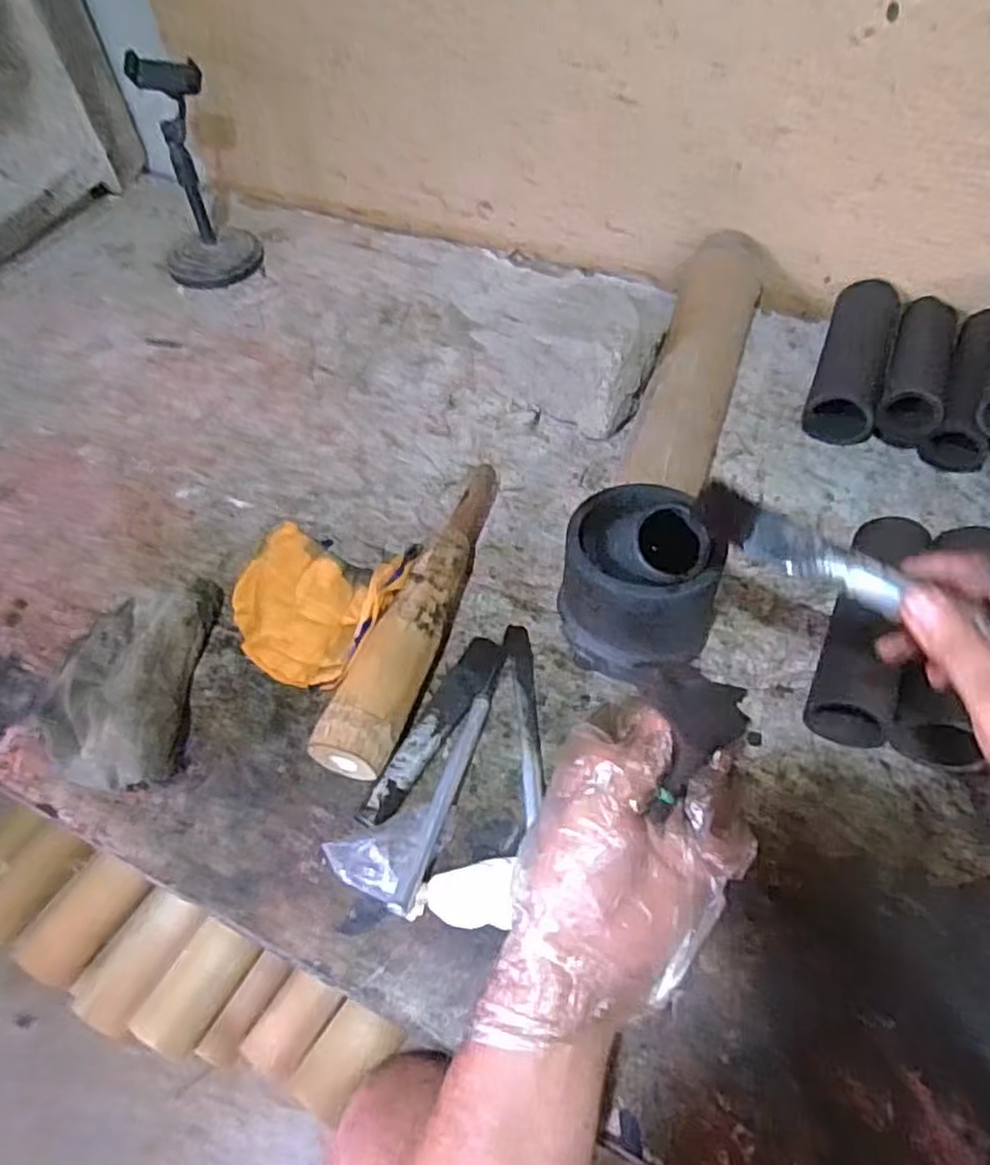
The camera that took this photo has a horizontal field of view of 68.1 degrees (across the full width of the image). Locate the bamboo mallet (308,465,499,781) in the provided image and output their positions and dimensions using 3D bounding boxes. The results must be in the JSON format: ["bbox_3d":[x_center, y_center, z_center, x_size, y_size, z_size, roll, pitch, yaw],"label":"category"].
[{"bbox_3d":[-0.049,0.010,0.547,0.048,0.048,0.283,15,55,13],"label":"bamboo mallet"}]

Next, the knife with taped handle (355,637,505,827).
[{"bbox_3d":[-0.038,0.098,0.502,0.031,0.021,0.156,21,55,18],"label":"knife with taped handle"}]

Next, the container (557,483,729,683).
[{"bbox_3d":[0.098,0.001,0.504,0.102,0.132,0.103,-1,52,1],"label":"container"}]

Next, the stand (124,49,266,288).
[{"bbox_3d":[-0.345,-0.451,0.811,0.110,0.213,0.092,-20,54,-14],"label":"stand"}]

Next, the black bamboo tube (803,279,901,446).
[{"bbox_3d":[0.337,-0.208,0.695,0.057,0.046,0.188,18,56,15],"label":"black bamboo tube"}]

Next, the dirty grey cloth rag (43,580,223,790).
[{"bbox_3d":[-0.268,0.065,0.522,0.110,0.042,0.168,-1,53,1],"label":"dirty grey cloth rag"}]

